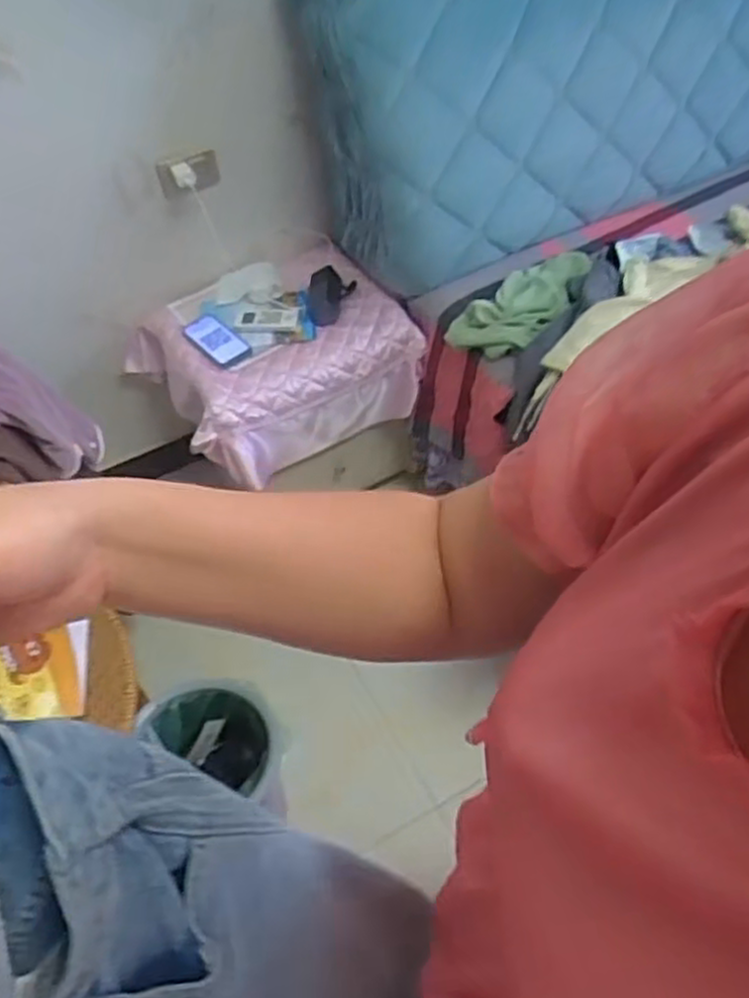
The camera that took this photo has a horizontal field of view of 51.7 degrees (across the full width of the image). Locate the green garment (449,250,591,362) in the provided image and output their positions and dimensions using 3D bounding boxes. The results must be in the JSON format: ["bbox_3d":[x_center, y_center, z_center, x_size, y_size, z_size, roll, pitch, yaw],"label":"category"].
[{"bbox_3d":[0.292,-0.368,1.420,0.153,0.059,0.305,37,63,28],"label":"green garment"}]

